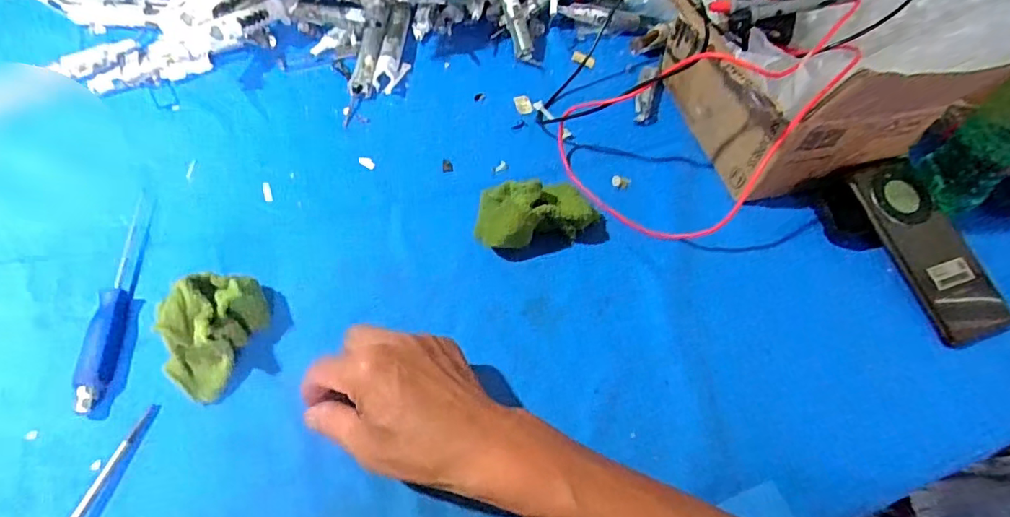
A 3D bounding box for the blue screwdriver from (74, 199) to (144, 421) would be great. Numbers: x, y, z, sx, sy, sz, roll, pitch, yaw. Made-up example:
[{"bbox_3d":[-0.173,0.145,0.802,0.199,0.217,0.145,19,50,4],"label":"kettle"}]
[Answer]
[{"bbox_3d":[-0.294,0.023,0.411,0.020,0.021,0.189,-5,59,-8],"label":"blue screwdriver"}]

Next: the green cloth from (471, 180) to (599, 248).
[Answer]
[{"bbox_3d":[0.030,-0.044,0.462,0.107,0.031,0.056,-5,59,-7],"label":"green cloth"}]

